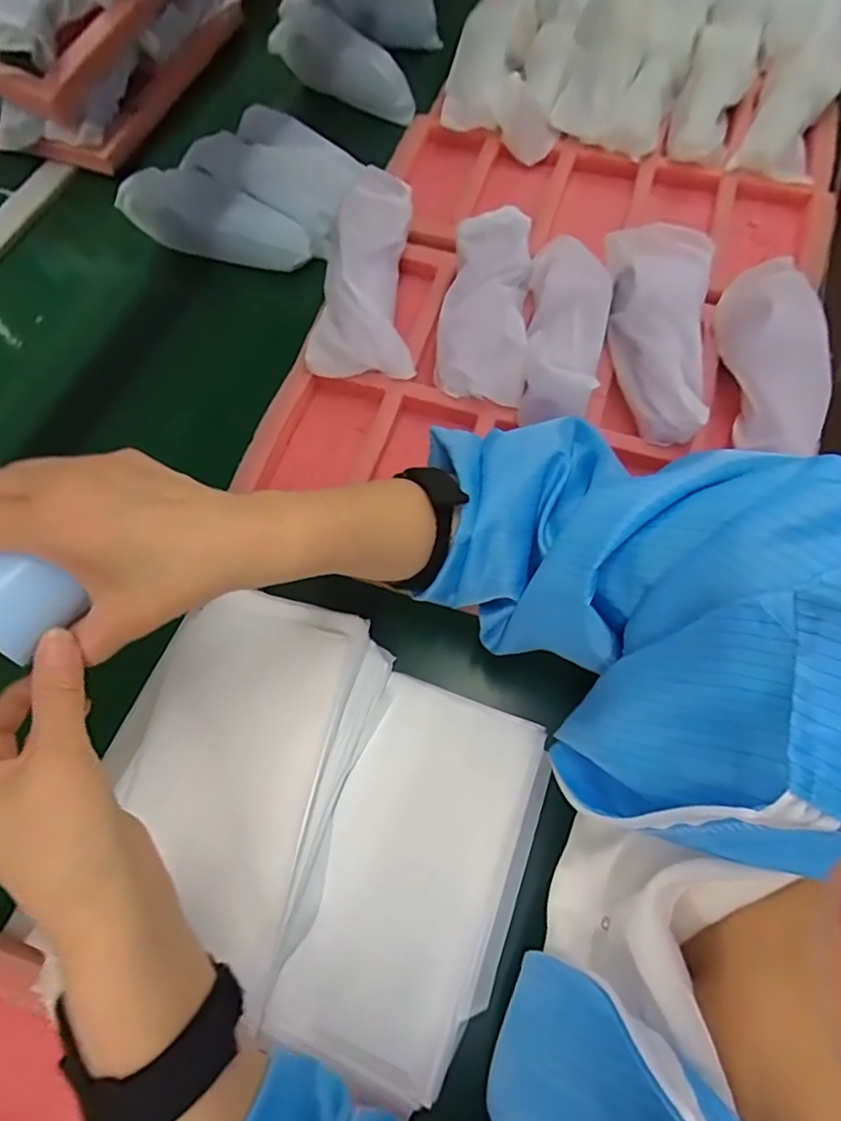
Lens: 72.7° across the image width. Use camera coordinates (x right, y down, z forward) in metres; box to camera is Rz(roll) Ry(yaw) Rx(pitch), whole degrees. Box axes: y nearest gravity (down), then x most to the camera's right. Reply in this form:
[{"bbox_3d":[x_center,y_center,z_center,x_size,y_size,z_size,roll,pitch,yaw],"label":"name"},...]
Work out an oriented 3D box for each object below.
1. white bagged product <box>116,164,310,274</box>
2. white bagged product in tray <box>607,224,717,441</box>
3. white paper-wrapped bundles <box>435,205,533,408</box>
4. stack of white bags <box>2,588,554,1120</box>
[{"bbox_3d":[-0.199,-0.352,0.587,0.199,0.049,0.072,17,69,9],"label":"white bagged product"},{"bbox_3d":[0.197,-0.188,0.472,0.081,0.056,0.189,5,67,4],"label":"white bagged product in tray"},{"bbox_3d":[0.055,-0.215,0.480,0.073,0.032,0.162,6,85,5],"label":"white paper-wrapped bundles"},{"bbox_3d":[-0.066,0.169,0.382,0.270,0.069,0.241,20,69,10],"label":"stack of white bags"}]

